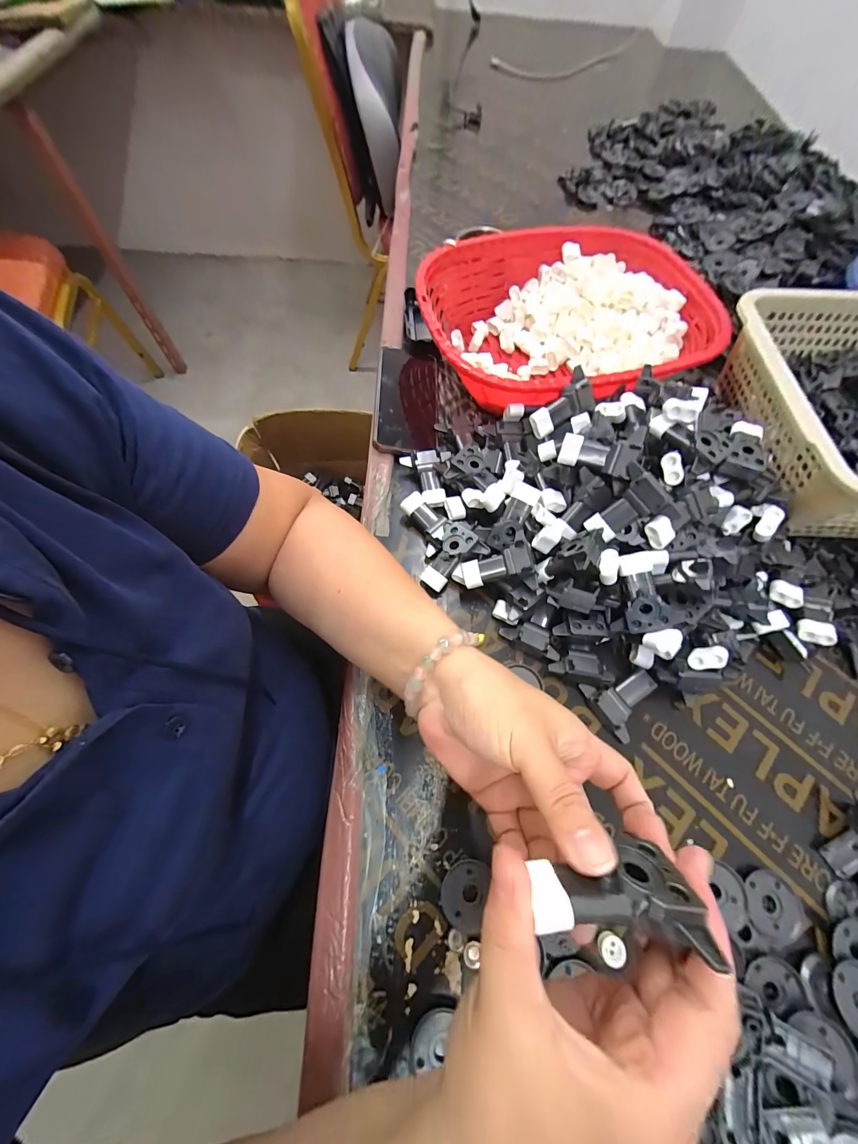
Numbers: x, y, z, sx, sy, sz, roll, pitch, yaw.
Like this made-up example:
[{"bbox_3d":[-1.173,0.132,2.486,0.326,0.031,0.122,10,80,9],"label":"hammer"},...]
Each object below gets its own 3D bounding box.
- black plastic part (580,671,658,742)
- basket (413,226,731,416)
[{"bbox_3d":[0.176,0.113,0.333,0.057,0.011,0.052,-28,71,-14],"label":"black plastic part"},{"bbox_3d":[0.168,-0.306,0.468,0.350,0.083,0.268,-13,68,-8],"label":"basket"}]

